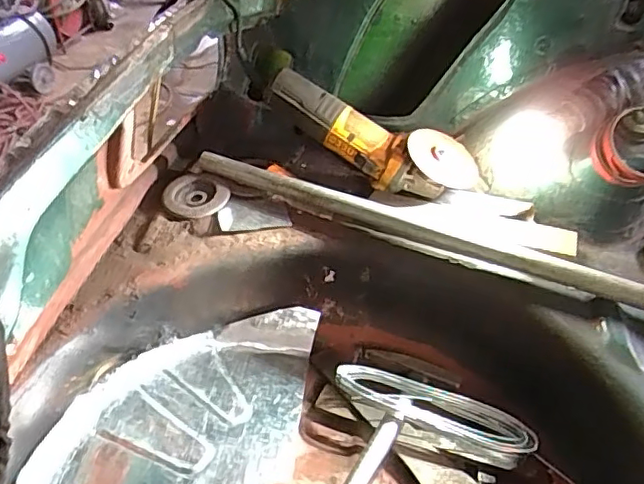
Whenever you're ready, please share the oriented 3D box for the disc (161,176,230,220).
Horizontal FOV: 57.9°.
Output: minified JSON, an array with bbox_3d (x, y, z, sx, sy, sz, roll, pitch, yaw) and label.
[{"bbox_3d":[-0.164,-0.058,0.762,0.084,0.017,0.084,-2,39,2],"label":"disc"}]

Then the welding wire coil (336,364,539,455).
[{"bbox_3d":[0.123,0.182,0.647,0.220,0.035,0.047,12,42,19],"label":"welding wire coil"}]

